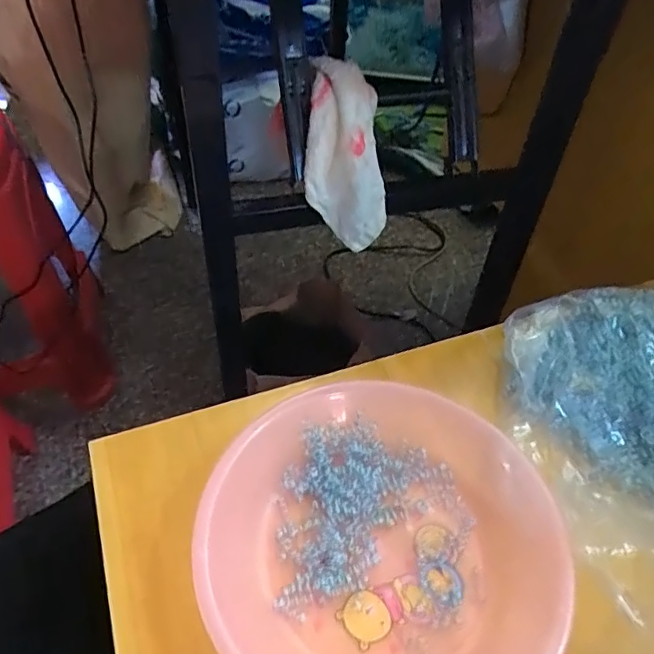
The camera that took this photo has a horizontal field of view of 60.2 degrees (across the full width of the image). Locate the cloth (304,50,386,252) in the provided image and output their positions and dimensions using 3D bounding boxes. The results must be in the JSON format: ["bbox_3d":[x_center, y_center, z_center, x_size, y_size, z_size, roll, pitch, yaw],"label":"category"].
[{"bbox_3d":[0.016,-0.159,0.535,0.076,0.170,0.037,-17,22,-21],"label":"cloth"}]

